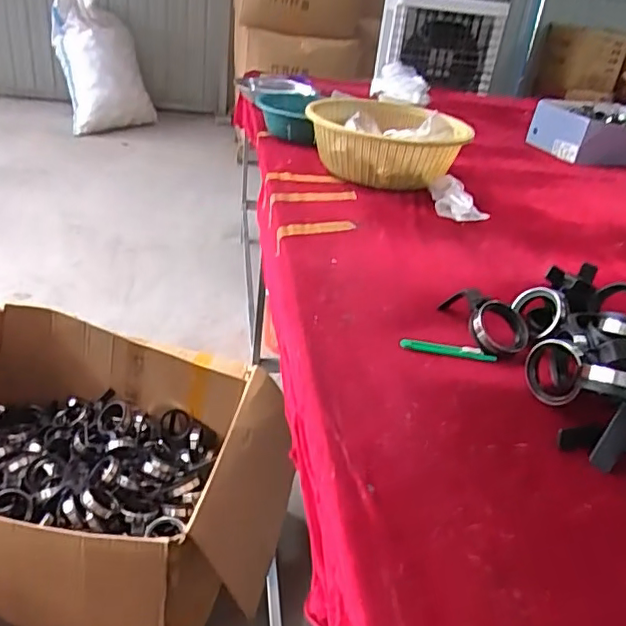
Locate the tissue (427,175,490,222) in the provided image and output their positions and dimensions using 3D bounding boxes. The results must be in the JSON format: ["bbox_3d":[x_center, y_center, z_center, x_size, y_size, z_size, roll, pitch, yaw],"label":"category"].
[{"bbox_3d":[0.296,-0.227,1.163,0.112,0.048,0.122,8,31,-1],"label":"tissue"}]

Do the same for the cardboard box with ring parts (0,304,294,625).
[{"bbox_3d":[-0.446,0.299,1.144,0.778,0.310,0.546,13,32,7],"label":"cardboard box with ring parts"}]

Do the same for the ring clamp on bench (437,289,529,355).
[{"bbox_3d":[0.221,0.008,0.753,0.117,0.049,0.092,15,33,14],"label":"ring clamp on bench"}]

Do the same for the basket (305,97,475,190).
[{"bbox_3d":[0.163,-0.384,1.296,0.343,0.149,0.299,10,31,3],"label":"basket"}]

